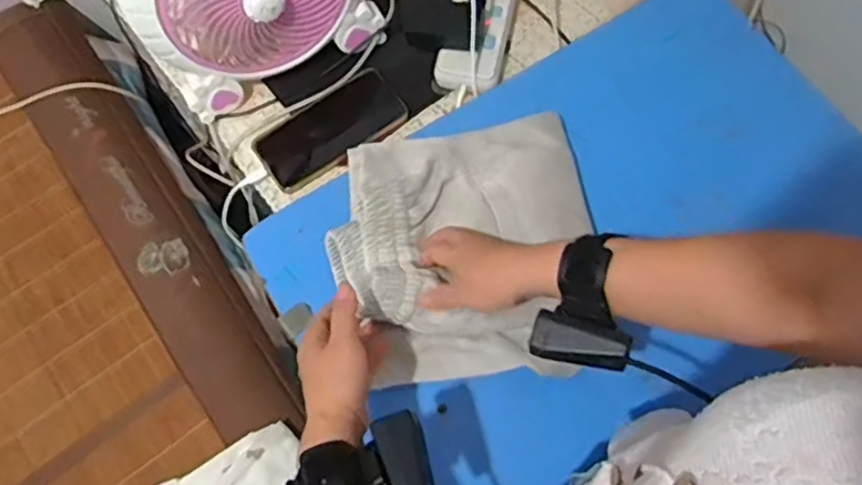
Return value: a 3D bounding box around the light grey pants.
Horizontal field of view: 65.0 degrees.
[{"bbox_3d":[0.031,-0.004,0.632,0.243,0.051,0.248,-9,69,-1],"label":"light grey pants"}]

